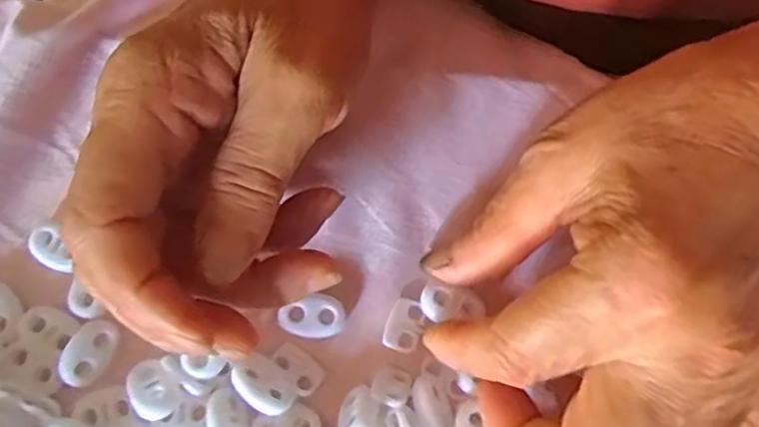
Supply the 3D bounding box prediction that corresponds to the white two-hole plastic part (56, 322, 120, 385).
[{"bbox_3d":[-0.096,0.046,0.216,0.013,0.008,0.022,26,79,6],"label":"white two-hole plastic part"}]

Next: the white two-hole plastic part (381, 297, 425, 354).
[{"bbox_3d":[0.009,0.039,0.225,0.012,0.004,0.018,25,79,6],"label":"white two-hole plastic part"}]

